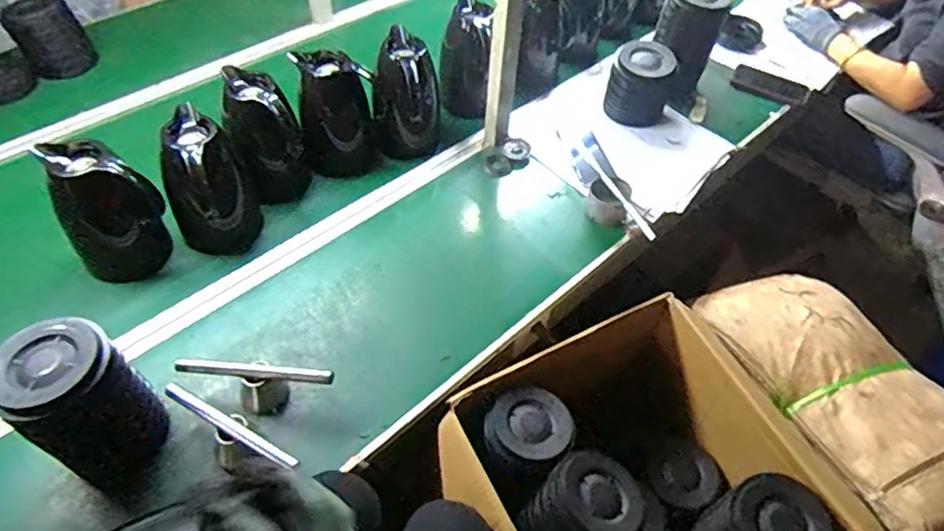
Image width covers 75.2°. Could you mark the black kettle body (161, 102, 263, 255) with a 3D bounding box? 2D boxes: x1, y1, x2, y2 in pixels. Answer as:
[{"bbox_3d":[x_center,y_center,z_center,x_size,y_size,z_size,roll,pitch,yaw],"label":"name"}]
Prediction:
[{"bbox_3d":[-0.414,-0.122,0.969,0.123,0.240,0.116,-21,54,-20],"label":"black kettle body"}]

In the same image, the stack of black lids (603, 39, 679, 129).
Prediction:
[{"bbox_3d":[0.343,-0.370,1.239,0.120,0.118,0.112,26,53,18],"label":"stack of black lids"}]

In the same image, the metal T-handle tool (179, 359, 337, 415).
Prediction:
[{"bbox_3d":[-0.282,0.161,0.805,0.196,0.074,0.047,2,50,-1],"label":"metal T-handle tool"}]

